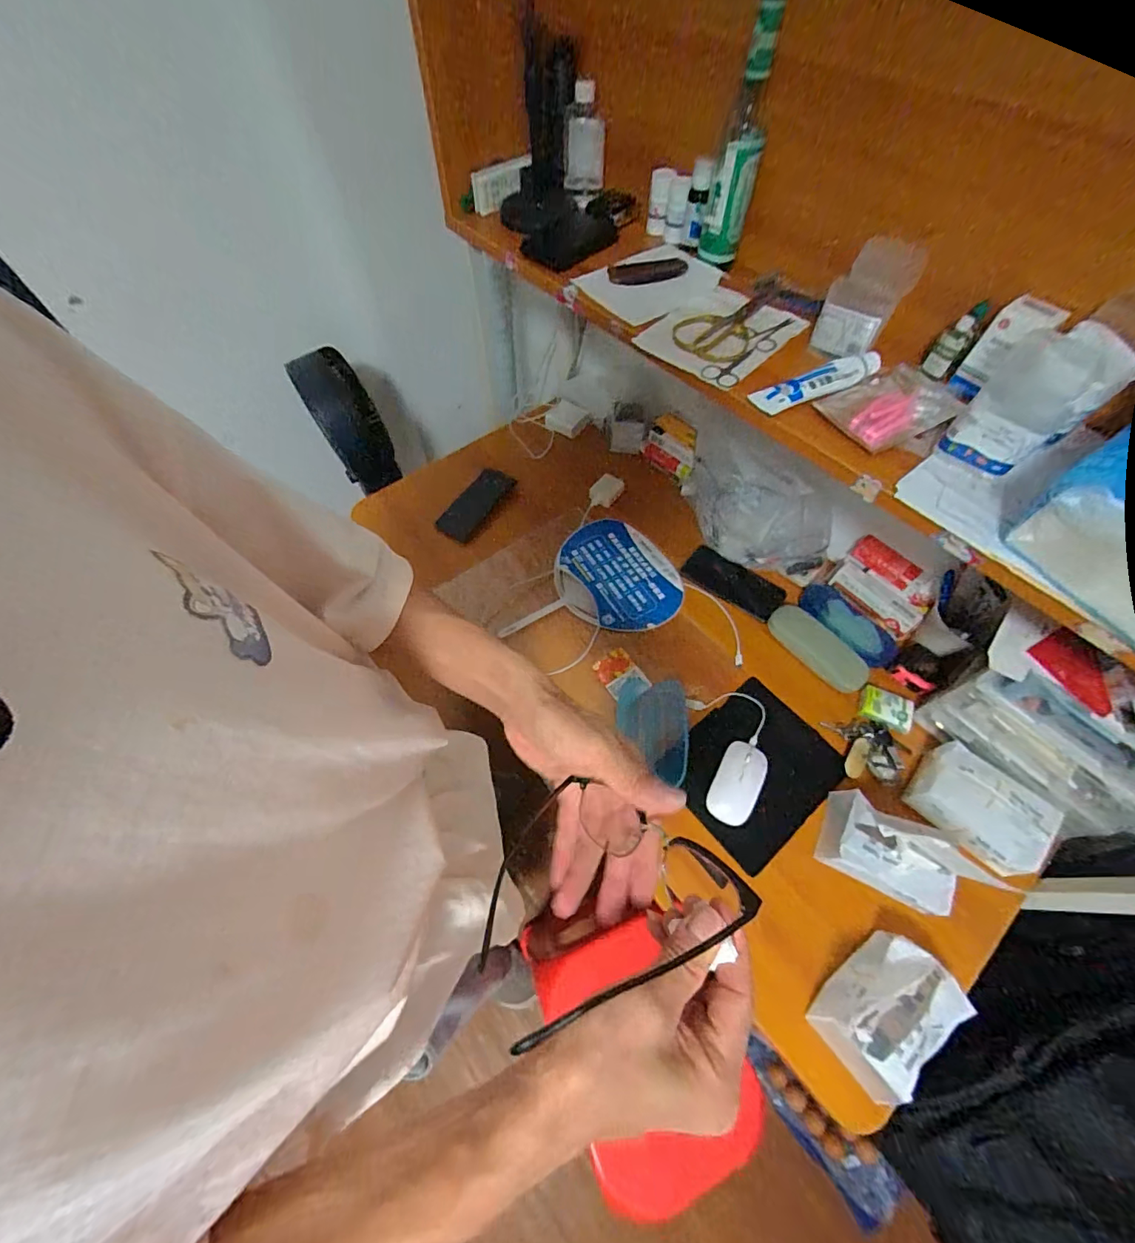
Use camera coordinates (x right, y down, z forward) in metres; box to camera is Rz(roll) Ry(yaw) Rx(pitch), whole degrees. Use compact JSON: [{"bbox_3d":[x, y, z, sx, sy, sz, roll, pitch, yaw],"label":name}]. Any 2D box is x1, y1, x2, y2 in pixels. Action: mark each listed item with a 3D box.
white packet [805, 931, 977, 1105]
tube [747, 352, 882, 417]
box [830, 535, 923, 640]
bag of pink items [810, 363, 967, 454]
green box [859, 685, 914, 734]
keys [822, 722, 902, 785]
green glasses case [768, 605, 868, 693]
[{"bbox_3d":[0.338,0.412,0.506,0.139,0.077,0.091,-32,65,-16],"label":"white packet"},{"bbox_3d":[0.258,-0.244,0.493,0.143,0.020,0.029,-20,63,-10],"label":"tube"},{"bbox_3d":[0.483,-0.054,0.735,0.092,0.031,0.138,-49,64,13],"label":"box"},{"bbox_3d":[0.321,-0.215,0.478,0.126,0.014,0.080,-24,63,-12],"label":"bag of pink items"},{"bbox_3d":[0.453,0.122,0.683,0.067,0.017,0.048,20,63,11],"label":"green box"},{"bbox_3d":[0.410,0.178,0.663,0.072,0.022,0.085,-4,61,-1],"label":"keys"},{"bbox_3d":[0.380,0.038,0.732,0.058,0.025,0.156,-36,66,-18],"label":"green glasses case"}]

